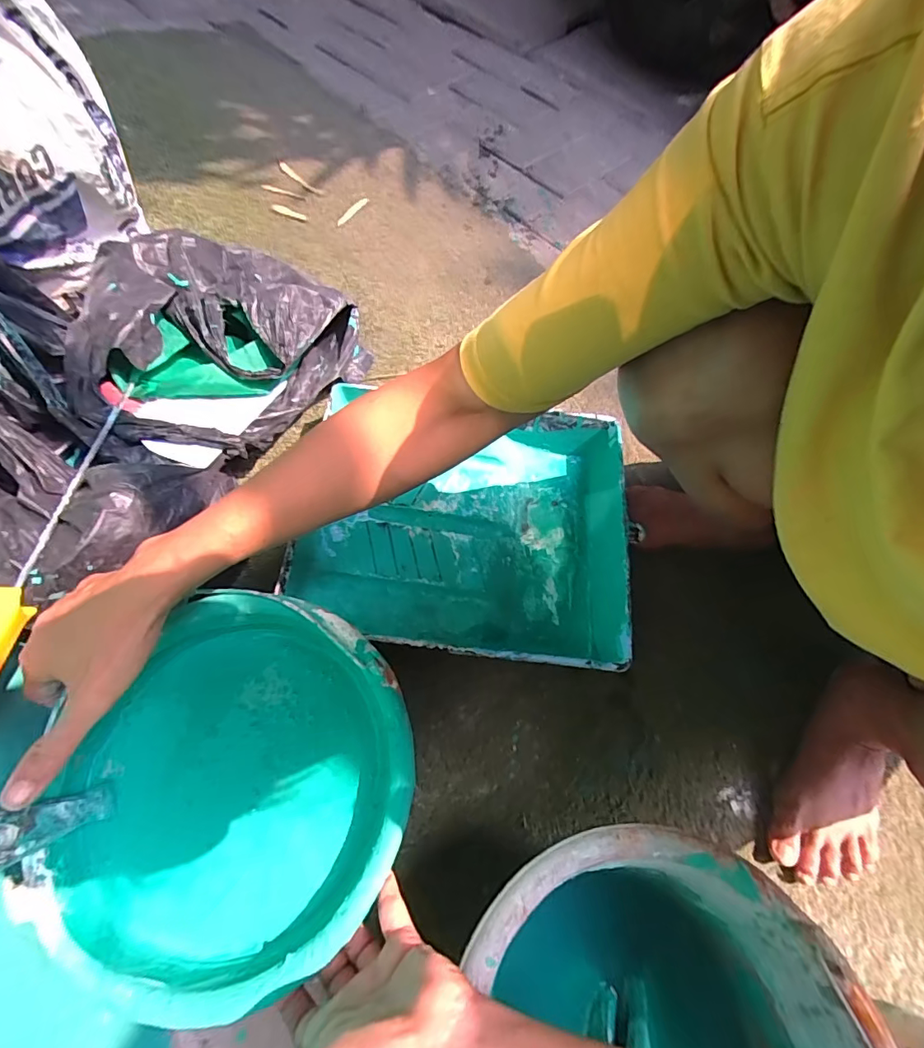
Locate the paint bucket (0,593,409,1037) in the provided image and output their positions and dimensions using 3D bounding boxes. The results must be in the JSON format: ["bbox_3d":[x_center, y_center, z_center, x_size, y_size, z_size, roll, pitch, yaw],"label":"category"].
[{"bbox_3d":[-0.156,0.198,0.382,0.227,0.157,0.233,-8,66,-7],"label":"paint bucket"}]

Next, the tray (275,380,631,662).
[{"bbox_3d":[0.012,0.010,0.526,0.323,0.065,0.308,7,66,0],"label":"tray"}]

